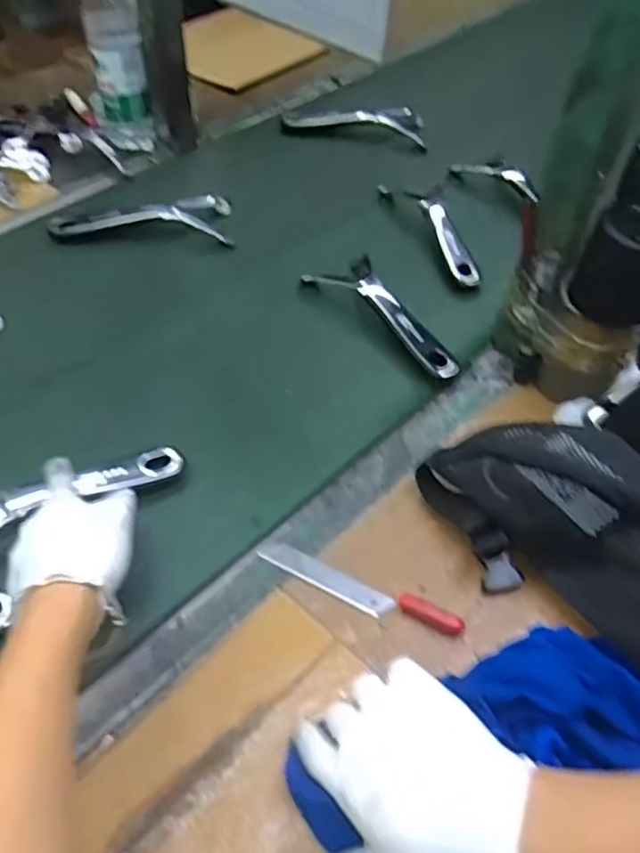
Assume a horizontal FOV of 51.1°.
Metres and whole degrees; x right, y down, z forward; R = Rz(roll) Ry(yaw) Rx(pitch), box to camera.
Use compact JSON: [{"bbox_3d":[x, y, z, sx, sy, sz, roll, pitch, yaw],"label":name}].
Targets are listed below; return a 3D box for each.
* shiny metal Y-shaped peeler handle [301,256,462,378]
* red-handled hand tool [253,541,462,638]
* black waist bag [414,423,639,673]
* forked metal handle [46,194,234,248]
[{"bbox_3d":[0.075,-0.118,0.679,0.069,0.024,0.190,-33,60,-26],"label":"shiny metal Y-shaped peeler handle"},{"bbox_3d":[0.028,0.121,0.496,0.156,0.011,0.023,20,53,12],"label":"red-handled hand tool"},{"bbox_3d":[0.227,0.080,0.498,0.174,0.081,0.289,-35,63,-28],"label":"black waist bag"},{"bbox_3d":[-0.200,-0.234,0.757,0.196,0.014,0.096,-4,52,-7],"label":"forked metal handle"}]

